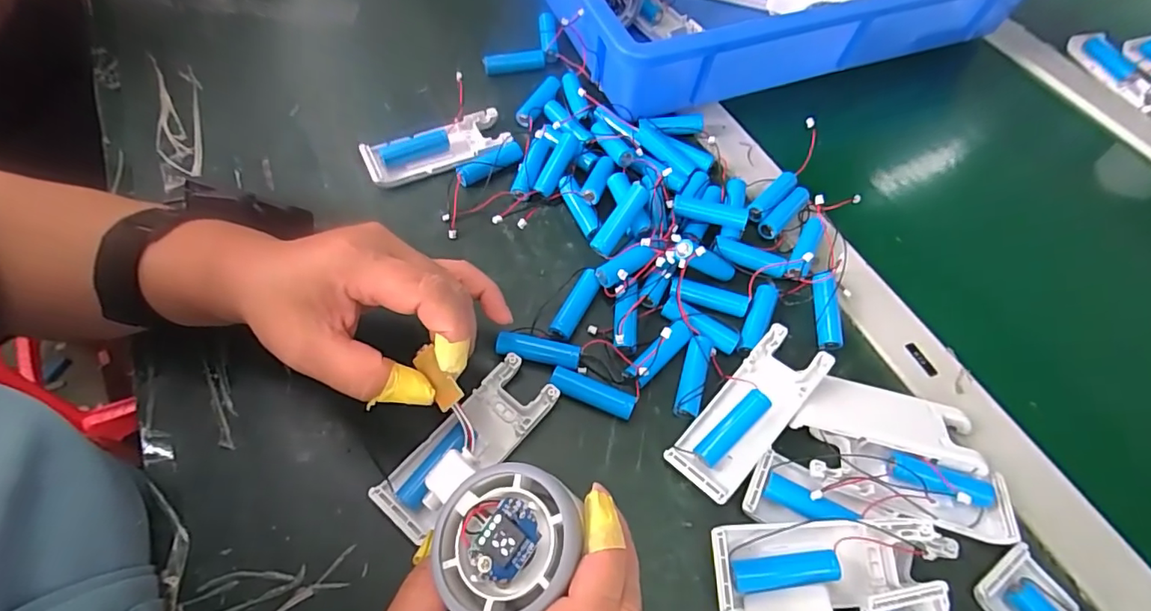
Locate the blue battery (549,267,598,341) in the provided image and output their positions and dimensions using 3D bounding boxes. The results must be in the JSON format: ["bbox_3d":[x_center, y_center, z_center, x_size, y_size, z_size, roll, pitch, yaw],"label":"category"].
[{"bbox_3d":[0.000,0.000,0.332,0.015,0.012,0.047,26,62,11],"label":"blue battery"}]

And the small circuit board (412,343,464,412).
[{"bbox_3d":[-0.066,0.034,0.254,0.015,0.004,0.032,-35,80,15],"label":"small circuit board"}]

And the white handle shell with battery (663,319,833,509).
[{"bbox_3d":[0.098,0.061,0.299,0.039,0.022,0.102,33,69,33],"label":"white handle shell with battery"}]

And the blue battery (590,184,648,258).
[{"bbox_3d":[0.028,-0.054,0.345,0.015,0.014,0.052,33,82,14],"label":"blue battery"}]

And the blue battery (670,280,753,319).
[{"bbox_3d":[0.086,-0.005,0.340,0.051,0.010,0.013,11,61,3],"label":"blue battery"}]

